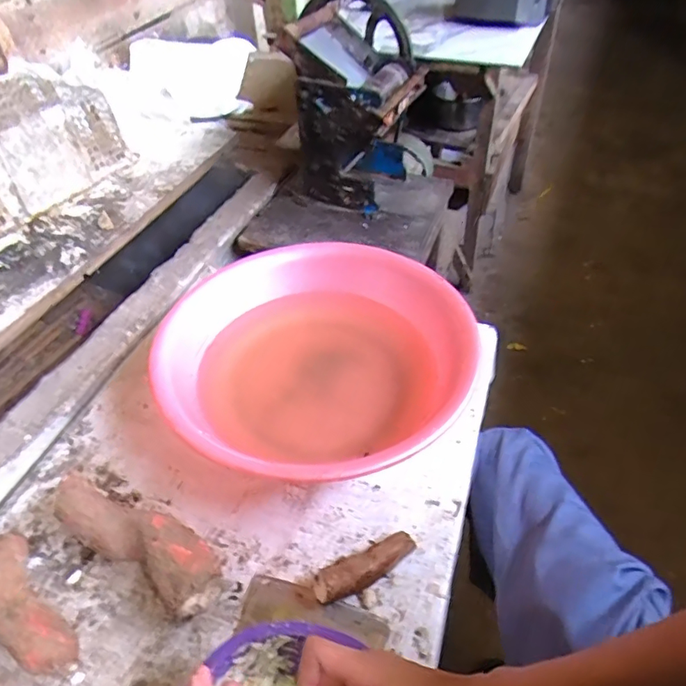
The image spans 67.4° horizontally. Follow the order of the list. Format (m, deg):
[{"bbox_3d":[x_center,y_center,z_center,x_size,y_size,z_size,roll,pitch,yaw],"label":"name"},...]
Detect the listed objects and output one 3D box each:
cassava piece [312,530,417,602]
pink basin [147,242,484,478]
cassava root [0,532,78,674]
[{"bbox_3d":[0.025,0.242,0.550,0.117,0.038,0.037,-21,48,-17],"label":"cassava piece"},{"bbox_3d":[-0.037,0.024,0.704,0.357,0.113,0.390,-2,46,2],"label":"pink basin"},{"bbox_3d":[-0.333,0.273,0.533,0.058,0.048,0.171,-35,53,-28],"label":"cassava root"}]

